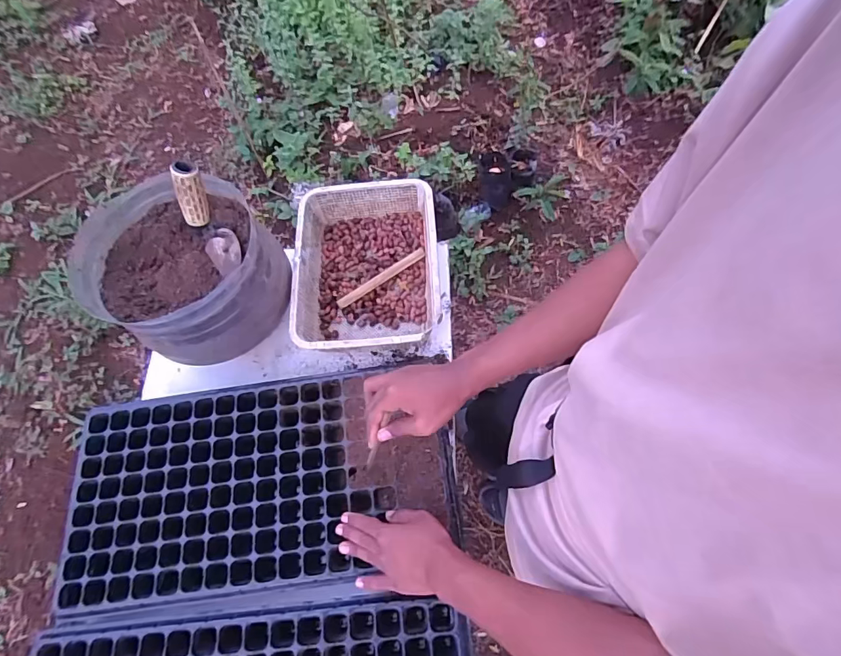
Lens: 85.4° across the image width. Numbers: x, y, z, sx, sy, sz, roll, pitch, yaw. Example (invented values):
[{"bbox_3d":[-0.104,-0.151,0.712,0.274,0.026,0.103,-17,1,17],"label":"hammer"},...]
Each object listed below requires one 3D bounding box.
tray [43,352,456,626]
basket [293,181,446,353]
[{"bbox_3d":[-0.222,0.208,0.632,0.514,0.040,0.289,-9,67,-1],"label":"tray"},{"bbox_3d":[-0.085,-0.094,0.732,0.218,0.085,0.282,-4,67,1],"label":"basket"}]

